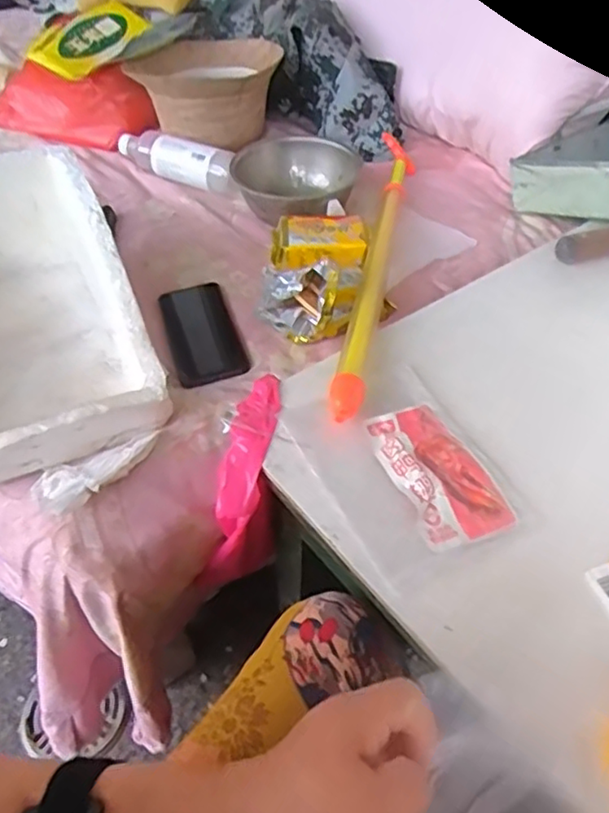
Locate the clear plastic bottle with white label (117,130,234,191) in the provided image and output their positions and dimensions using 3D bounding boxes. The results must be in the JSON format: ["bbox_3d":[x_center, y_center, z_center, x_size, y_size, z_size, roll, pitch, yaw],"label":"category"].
[{"bbox_3d":[-0.201,-0.382,0.960,0.219,0.059,0.048,22,50,18],"label":"clear plastic bottle with white label"}]

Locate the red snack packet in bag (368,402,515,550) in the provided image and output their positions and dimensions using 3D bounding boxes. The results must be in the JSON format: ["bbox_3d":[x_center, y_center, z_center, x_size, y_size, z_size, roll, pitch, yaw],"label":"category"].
[{"bbox_3d":[0.109,0.054,0.531,0.077,0.013,0.128,-17,50,-17],"label":"red snack packet in bag"}]

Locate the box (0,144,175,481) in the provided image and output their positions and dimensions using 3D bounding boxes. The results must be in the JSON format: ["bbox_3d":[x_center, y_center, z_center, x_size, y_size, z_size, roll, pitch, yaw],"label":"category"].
[{"bbox_3d":[-0.294,-0.111,0.648,0.210,0.141,0.341,-20,51,-19],"label":"box"}]

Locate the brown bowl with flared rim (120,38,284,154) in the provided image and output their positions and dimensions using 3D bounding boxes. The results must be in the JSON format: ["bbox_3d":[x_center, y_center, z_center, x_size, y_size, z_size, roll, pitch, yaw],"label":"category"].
[{"bbox_3d":[-0.157,-0.515,1.025,0.236,0.110,0.256,-4,47,-6],"label":"brown bowl with flared rim"}]

